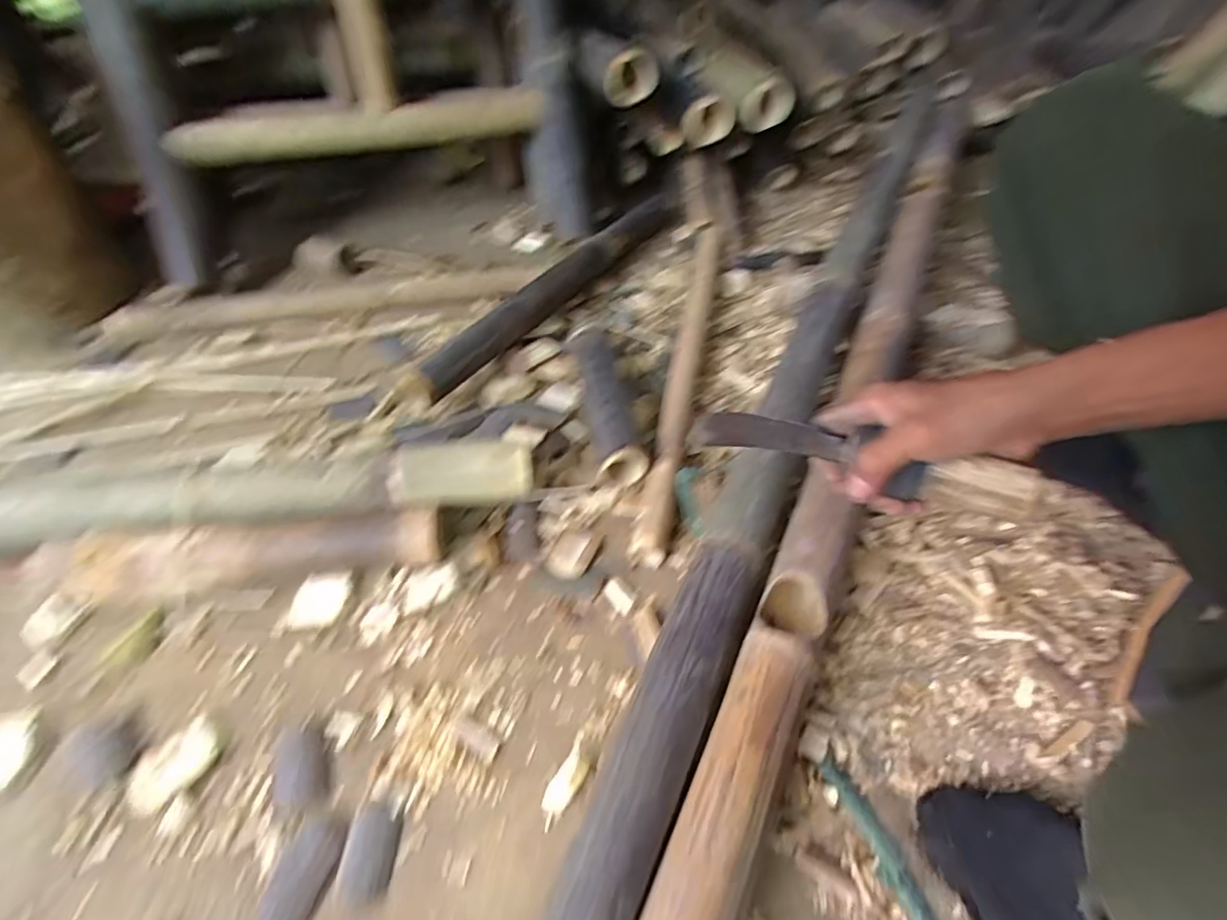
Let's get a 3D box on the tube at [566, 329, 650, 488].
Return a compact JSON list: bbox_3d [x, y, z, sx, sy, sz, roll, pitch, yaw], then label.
[{"bbox_3d":[-0.012,-0.088,0.726,0.058,0.058,0.274,-9,51,-7],"label":"tube"}]

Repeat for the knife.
[{"bbox_3d":[0.140,-0.013,0.420,0.167,0.043,0.019,14,50,29],"label":"knife"}]

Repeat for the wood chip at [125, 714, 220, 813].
[{"bbox_3d":[-0.375,0.260,0.475,0.047,0.007,0.070,34,58,25],"label":"wood chip"}]

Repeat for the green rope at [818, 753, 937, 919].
[{"bbox_3d":[0.217,0.319,0.409,0.018,0.013,0.193,-19,52,-15],"label":"green rope"}]

